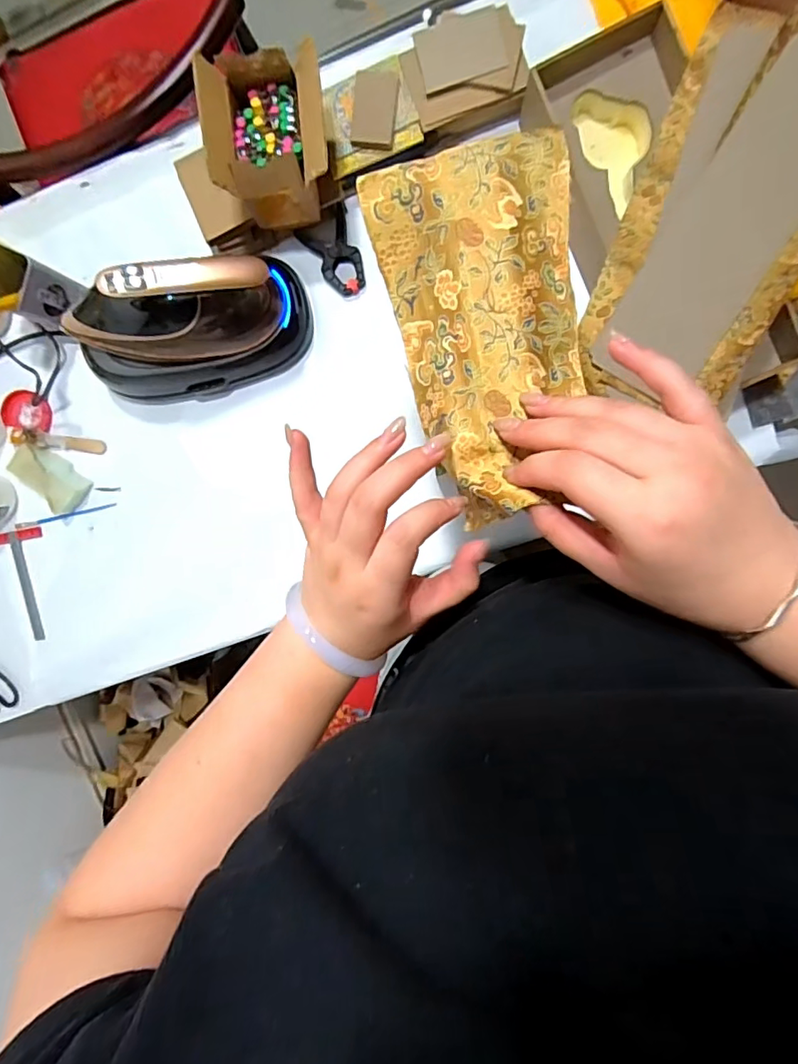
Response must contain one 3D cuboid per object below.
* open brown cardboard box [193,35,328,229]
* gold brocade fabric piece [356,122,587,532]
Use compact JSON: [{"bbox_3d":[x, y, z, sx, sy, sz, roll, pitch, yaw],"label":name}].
[{"bbox_3d":[-0.143,-0.452,0.616,0.126,0.111,0.142,-5,96,5],"label":"open brown cardboard box"},{"bbox_3d":[0.051,-0.113,0.306,0.112,0.047,0.206,-11,95,5],"label":"gold brocade fabric piece"}]

